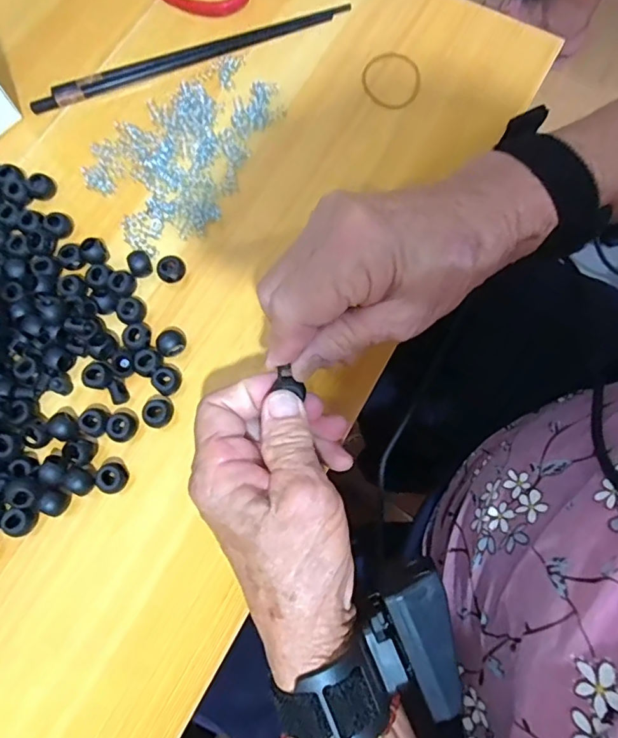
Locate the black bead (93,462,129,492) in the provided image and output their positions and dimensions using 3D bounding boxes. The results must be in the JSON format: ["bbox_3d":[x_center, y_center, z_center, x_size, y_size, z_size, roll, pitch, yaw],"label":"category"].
[{"bbox_3d":[-0.117,0.065,0.295,0.015,0.015,0.017,-37,78,-9],"label":"black bead"}]

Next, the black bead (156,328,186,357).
[{"bbox_3d":[-0.087,-0.015,0.316,0.018,0.016,0.016,-41,79,-10],"label":"black bead"}]

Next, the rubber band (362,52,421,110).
[{"bbox_3d":[0.062,-0.220,0.375,0.045,0.004,0.051,13,76,3],"label":"rubber band"}]

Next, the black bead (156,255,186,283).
[{"bbox_3d":[-0.091,-0.066,0.329,0.018,0.013,0.014,-31,77,-8],"label":"black bead"}]

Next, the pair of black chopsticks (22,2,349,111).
[{"bbox_3d":[-0.088,-0.237,0.377,0.245,0.005,0.017,-19,76,-5],"label":"pair of black chopsticks"}]

